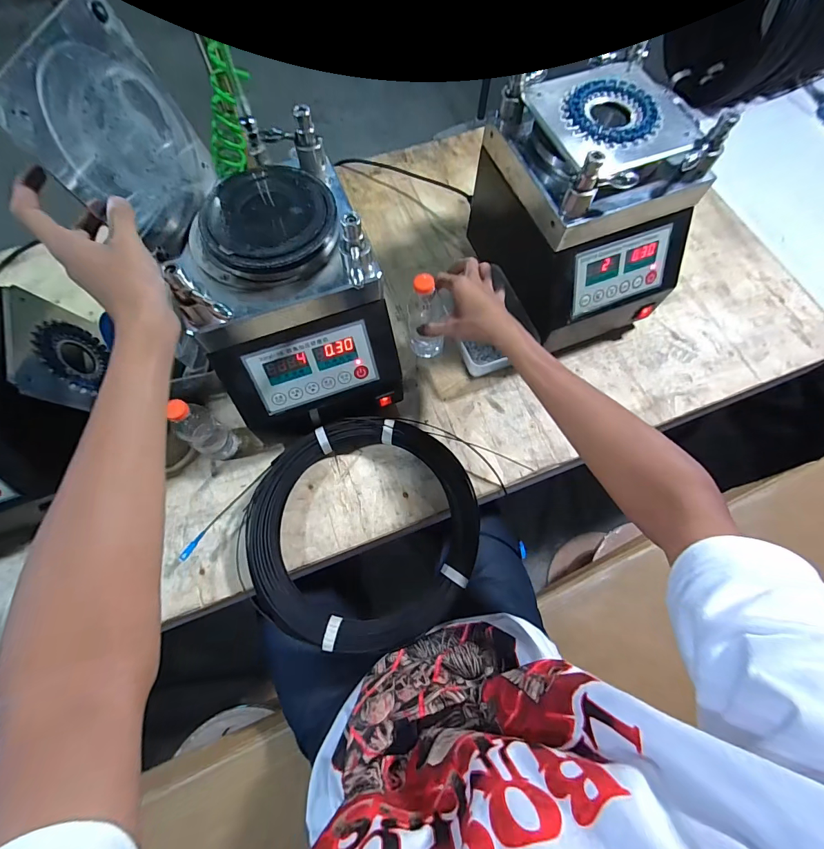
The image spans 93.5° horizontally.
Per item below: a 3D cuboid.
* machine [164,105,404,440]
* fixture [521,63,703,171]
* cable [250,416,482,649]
[{"bbox_3d":[-0.157,-0.161,0.508,0.213,0.226,0.259,-19,71,-7],"label":"machine"},{"bbox_3d":[0.246,-0.380,0.472,0.174,0.017,0.160,-17,71,-7],"label":"fixture"},{"bbox_3d":[-0.064,0.141,0.543,0.308,0.053,0.296,0,70,-1],"label":"cable"}]

